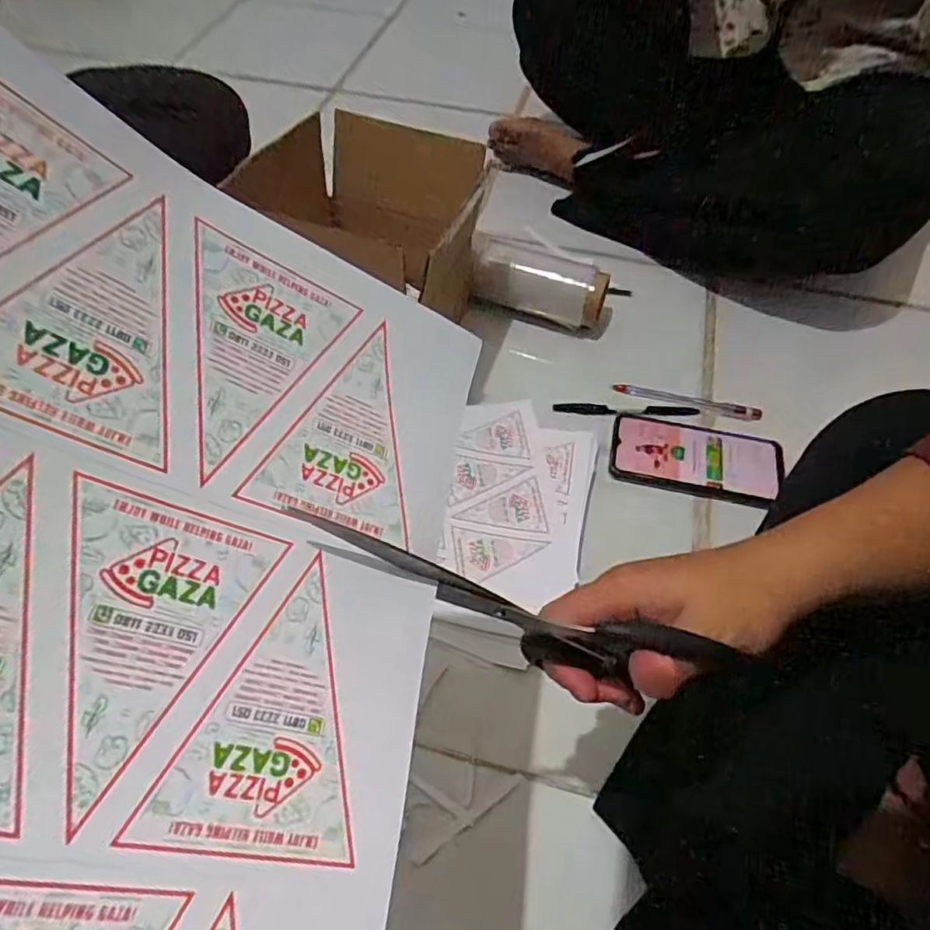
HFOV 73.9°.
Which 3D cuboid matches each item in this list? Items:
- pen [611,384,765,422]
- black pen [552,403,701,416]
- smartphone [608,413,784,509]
[{"bbox_3d":[0.231,-0.067,0.643,0.151,0.006,0.015,10,56,6],"label":"pen"},{"bbox_3d":[0.167,-0.056,0.640,0.148,0.005,0.014,2,56,0],"label":"black pen"},{"bbox_3d":[0.223,-0.009,0.599,0.157,0.011,0.079,13,56,8],"label":"smartphone"}]

